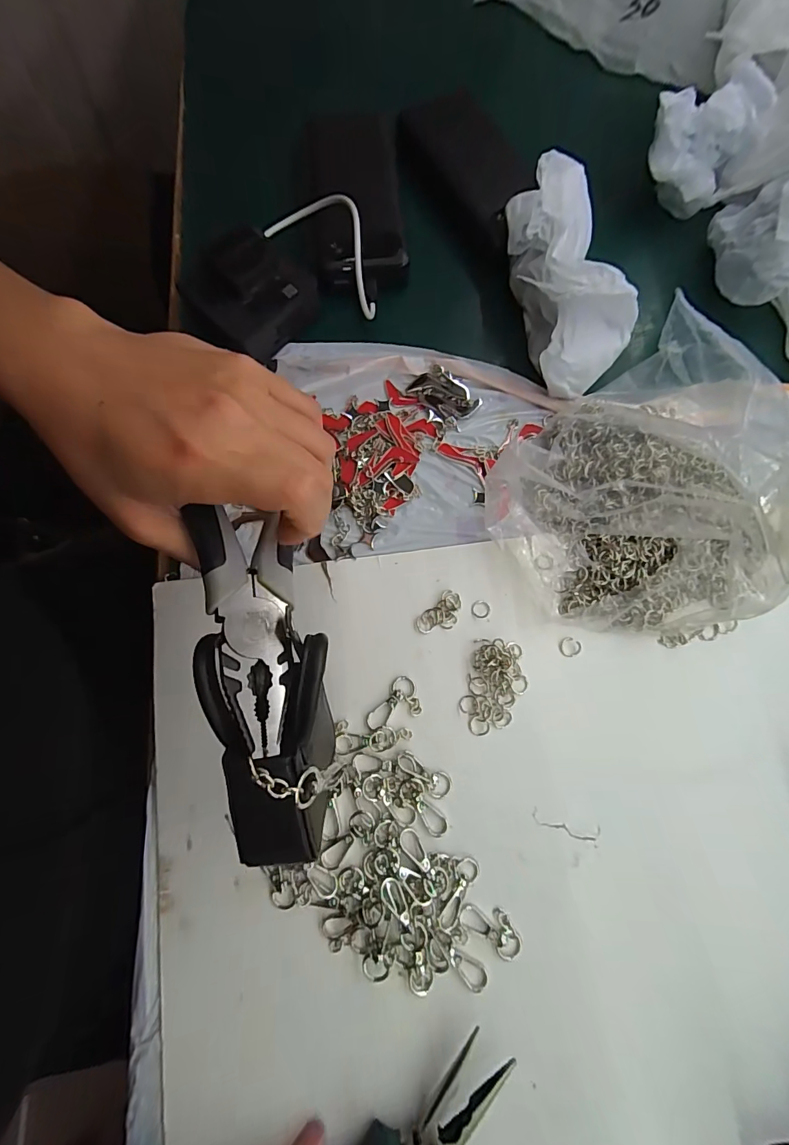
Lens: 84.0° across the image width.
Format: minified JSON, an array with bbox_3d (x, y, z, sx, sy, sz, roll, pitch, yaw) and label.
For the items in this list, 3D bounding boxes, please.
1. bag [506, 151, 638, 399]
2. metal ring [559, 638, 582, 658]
[{"bbox_3d":[0.124,-0.204,0.311,0.068,0.075,0.138,-8,78,-2],"label":"bag"},{"bbox_3d":[0.118,0.050,0.292,0.013,0.005,0.013,0,78,-1],"label":"metal ring"}]

